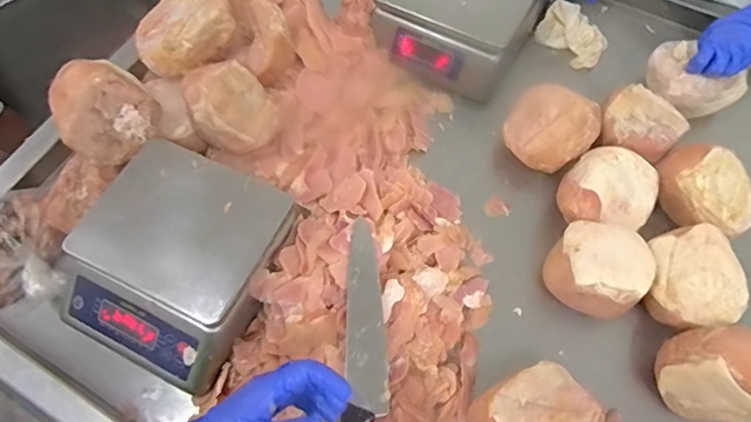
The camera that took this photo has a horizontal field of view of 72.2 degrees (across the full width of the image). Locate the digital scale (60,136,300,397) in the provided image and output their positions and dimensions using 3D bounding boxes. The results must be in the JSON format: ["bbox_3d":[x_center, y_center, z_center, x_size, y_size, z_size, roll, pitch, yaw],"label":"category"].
[{"bbox_3d":[-0.252,0.059,0.647,0.226,0.086,0.255,25,68,12],"label":"digital scale"}]

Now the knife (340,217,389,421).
[{"bbox_3d":[-0.012,0.179,0.606,0.049,0.017,0.352,2,65,1],"label":"knife"}]

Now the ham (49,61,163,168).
[{"bbox_3d":[-0.356,-0.133,0.663,0.106,0.096,0.116,0,65,0],"label":"ham"}]

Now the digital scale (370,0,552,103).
[{"bbox_3d":[0.131,-0.328,0.843,0.227,0.131,0.215,29,69,13],"label":"digital scale"}]

